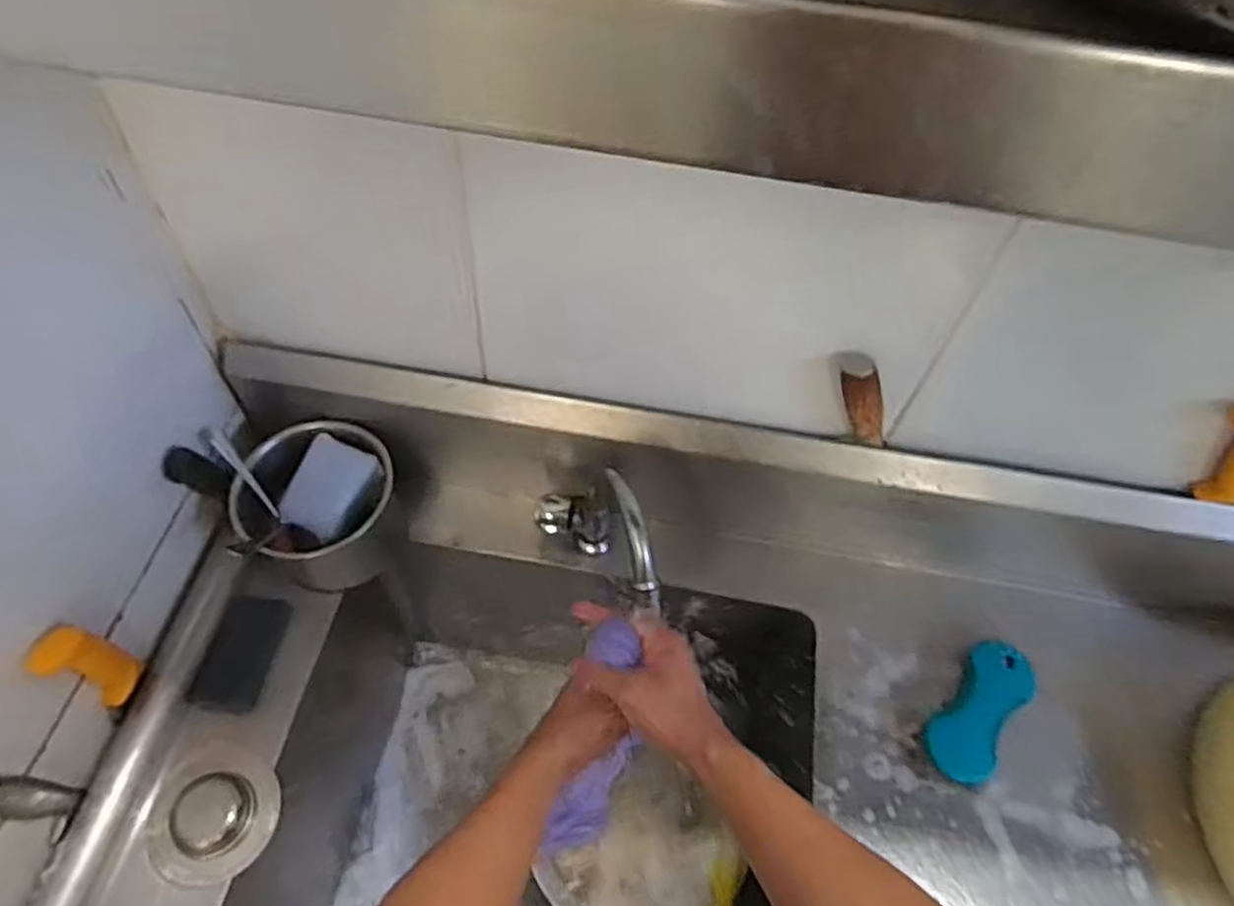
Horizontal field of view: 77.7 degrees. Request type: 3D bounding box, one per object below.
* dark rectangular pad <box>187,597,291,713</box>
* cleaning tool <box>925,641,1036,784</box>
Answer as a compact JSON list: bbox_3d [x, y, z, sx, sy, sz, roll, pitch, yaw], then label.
[{"bbox_3d":[-0.379,0.201,0.773,0.061,0.004,0.112,16,62,-10],"label":"dark rectangular pad"},{"bbox_3d":[0.365,0.254,0.764,0.062,0.034,0.148,32,60,16],"label":"cleaning tool"}]

